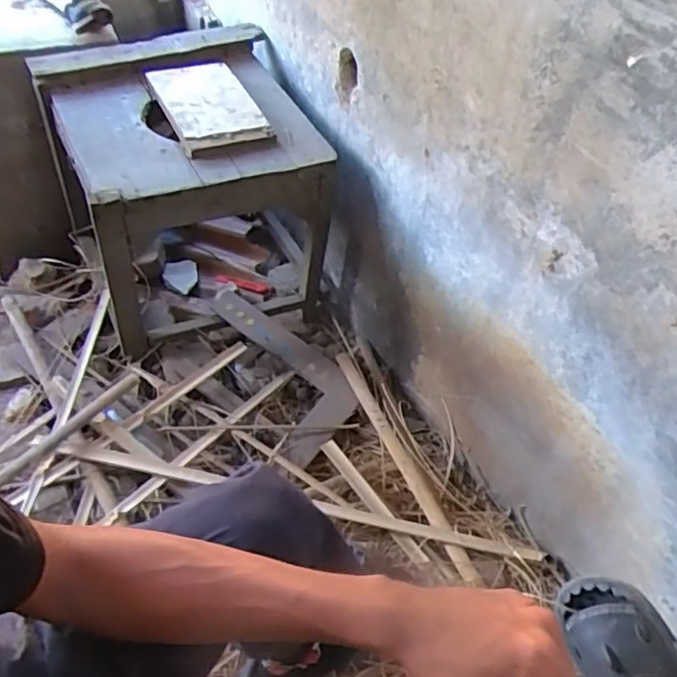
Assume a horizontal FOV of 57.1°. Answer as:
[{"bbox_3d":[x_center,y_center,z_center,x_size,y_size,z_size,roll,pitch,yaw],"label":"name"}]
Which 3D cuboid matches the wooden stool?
[{"bbox_3d":[-0.286,-0.279,1.261,0.436,0.448,0.445,-21,54,-21],"label":"wooden stool"}]

